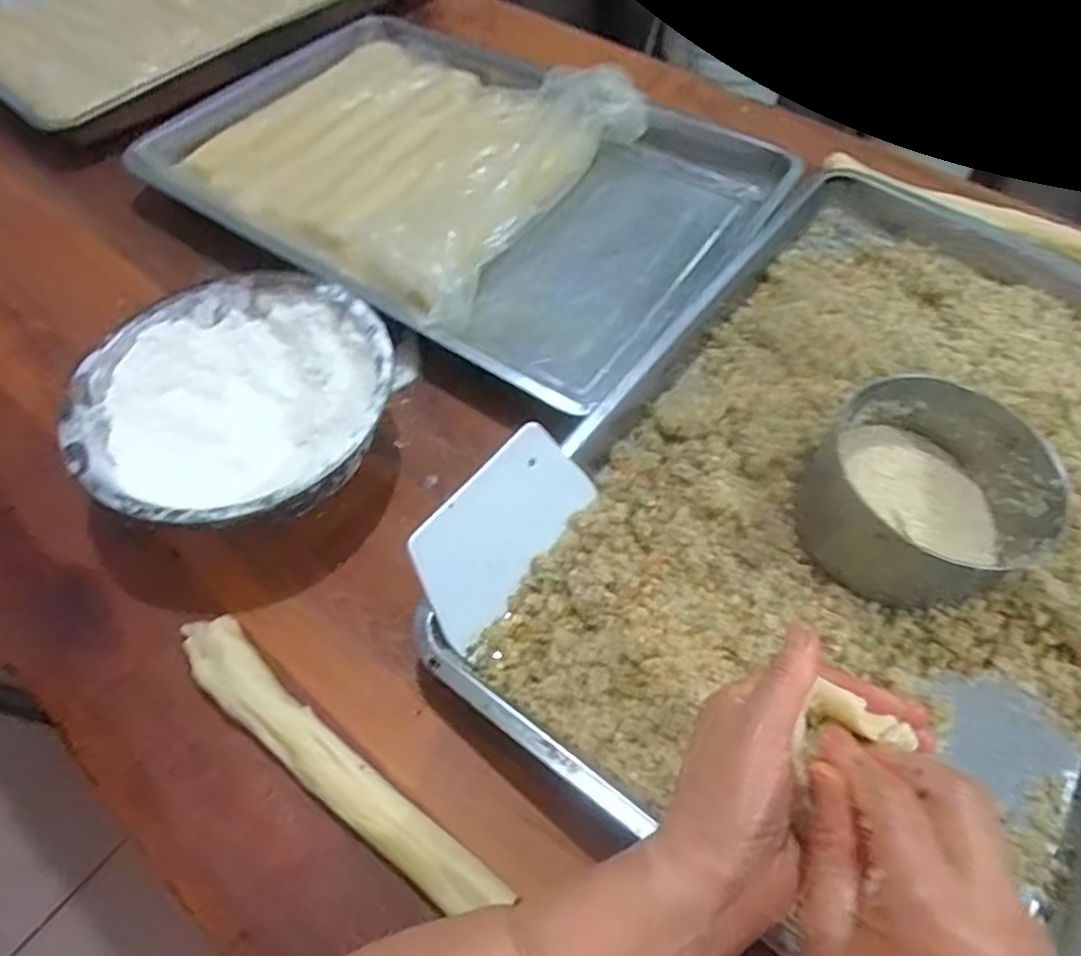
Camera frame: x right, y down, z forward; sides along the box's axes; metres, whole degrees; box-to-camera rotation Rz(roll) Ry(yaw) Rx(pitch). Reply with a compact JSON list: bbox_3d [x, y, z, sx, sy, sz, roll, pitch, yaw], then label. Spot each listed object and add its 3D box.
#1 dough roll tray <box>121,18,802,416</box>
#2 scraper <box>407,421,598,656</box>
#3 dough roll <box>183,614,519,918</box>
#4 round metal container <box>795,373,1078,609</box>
[{"bbox_3d":[-0.101,-0.316,0.657,0.554,0.061,0.382,28,64,16],"label":"dough roll tray"},{"bbox_3d":[-0.025,0.033,0.450,0.005,0.088,0.146,14,55,50],"label":"scraper"},{"bbox_3d":[-0.077,0.203,0.377,0.386,0.019,0.037,35,66,19],"label":"dough roll"},{"bbox_3d":[0.254,0.010,0.450,0.139,0.069,0.136,0,60,1],"label":"round metal container"}]

